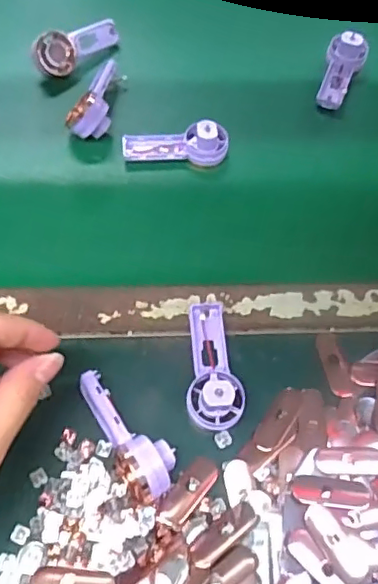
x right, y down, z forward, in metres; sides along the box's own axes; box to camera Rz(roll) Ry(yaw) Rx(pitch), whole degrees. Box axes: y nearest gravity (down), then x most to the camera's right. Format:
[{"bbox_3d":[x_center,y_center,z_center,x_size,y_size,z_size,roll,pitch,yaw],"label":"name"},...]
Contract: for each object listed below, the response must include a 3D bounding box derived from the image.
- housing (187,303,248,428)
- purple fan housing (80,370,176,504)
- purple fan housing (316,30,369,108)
[{"bbox_3d":[0.020,0.048,0.411,0.039,0.030,0.097,3,63,-1],"label":"housing"},{"bbox_3d":[-0.044,0.094,0.377,0.034,0.033,0.093,-36,70,-19],"label":"purple fan housing"},{"bbox_3d":[0.149,-0.218,0.559,0.038,0.030,0.078,21,64,8],"label":"purple fan housing"}]

